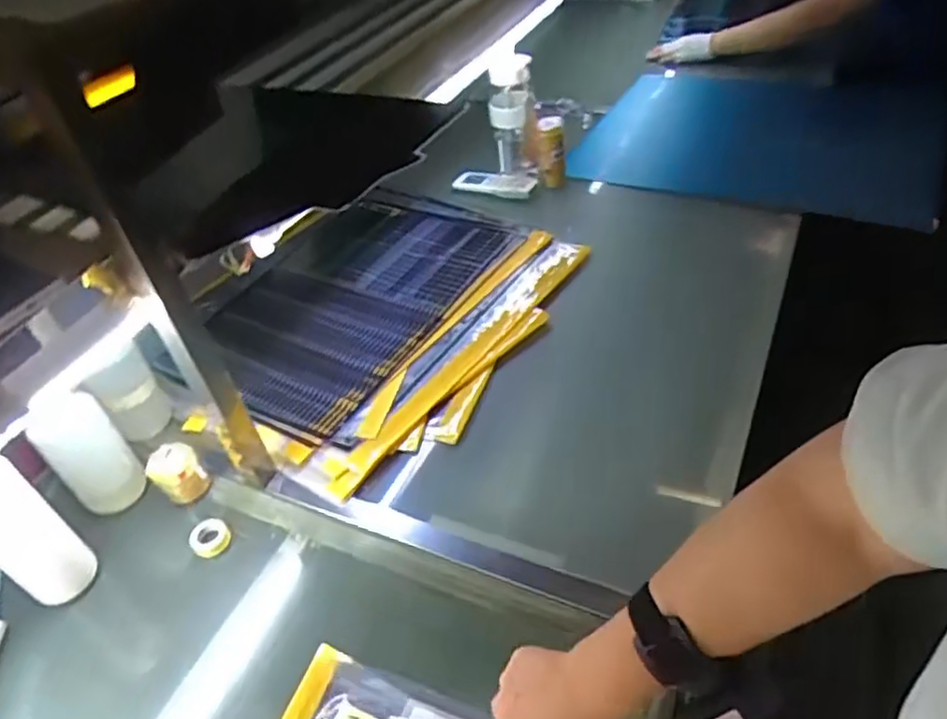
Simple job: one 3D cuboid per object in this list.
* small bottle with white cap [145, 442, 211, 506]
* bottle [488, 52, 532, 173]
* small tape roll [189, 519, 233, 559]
[{"bbox_3d":[-0.340,0.133,0.782,0.048,0.057,0.054,31,55,34],"label":"small bottle with white cap"},{"bbox_3d":[0.067,-0.416,1.193,0.076,0.223,0.087,-4,43,3],"label":"bottle"},{"bbox_3d":[-0.287,0.194,0.740,0.040,0.022,0.036,-33,48,-25],"label":"small tape roll"}]

